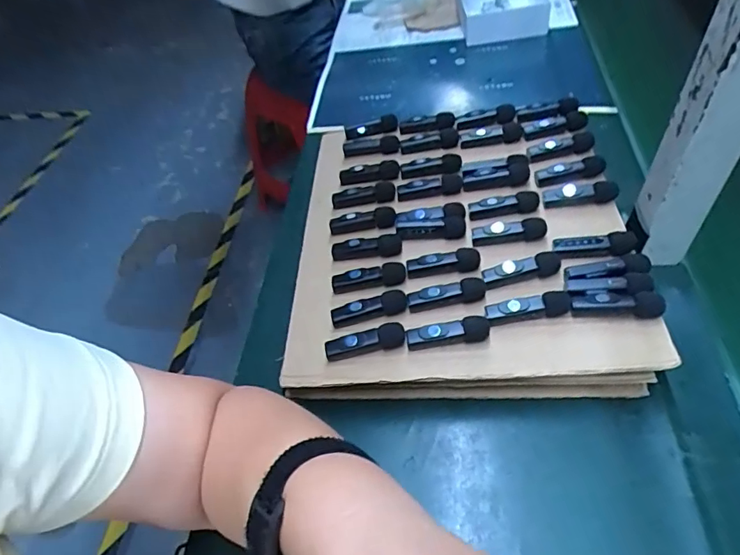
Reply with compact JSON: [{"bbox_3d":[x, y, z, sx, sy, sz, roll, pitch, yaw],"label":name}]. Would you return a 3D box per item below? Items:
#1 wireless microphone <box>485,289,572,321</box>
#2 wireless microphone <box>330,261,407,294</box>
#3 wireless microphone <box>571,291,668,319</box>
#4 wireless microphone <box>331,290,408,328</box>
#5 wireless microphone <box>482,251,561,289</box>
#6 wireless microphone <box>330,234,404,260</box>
[{"bbox_3d":[0.126,0.023,0.393,0.064,0.014,0.017,-7,50,1],"label":"wireless microphone"},{"bbox_3d":[-0.001,0.001,0.438,0.064,0.018,0.017,-9,50,-1],"label":"wireless microphone"},{"bbox_3d":[0.190,0.022,0.381,0.067,0.021,0.018,-1,50,6],"label":"wireless microphone"},{"bbox_3d":[-0.001,0.026,0.418,0.063,0.016,0.016,-13,50,-4],"label":"wireless microphone"},{"bbox_3d":[0.127,-0.008,0.415,0.064,0.013,0.016,-11,50,-2],"label":"wireless microphone"},{"bbox_3d":[-0.003,-0.029,0.466,0.065,0.018,0.014,-5,50,2],"label":"wireless microphone"}]

